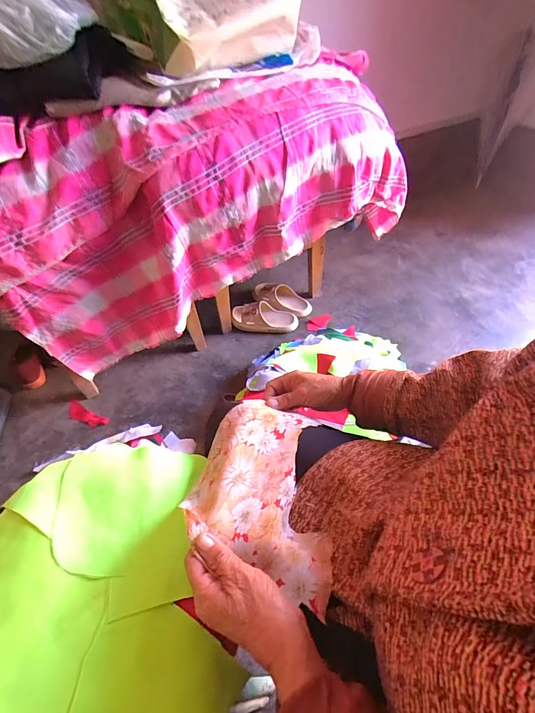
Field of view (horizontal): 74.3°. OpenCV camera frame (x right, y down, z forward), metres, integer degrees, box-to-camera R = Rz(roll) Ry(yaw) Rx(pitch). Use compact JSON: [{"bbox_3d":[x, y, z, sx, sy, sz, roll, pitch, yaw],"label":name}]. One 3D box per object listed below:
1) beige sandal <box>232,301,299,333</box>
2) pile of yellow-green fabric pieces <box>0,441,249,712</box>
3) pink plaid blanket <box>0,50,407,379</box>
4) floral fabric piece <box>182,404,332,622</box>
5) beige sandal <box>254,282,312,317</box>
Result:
[{"bbox_3d":[-0.010,-0.128,1.166,0.217,0.063,0.085,3,51,6],"label":"beige sandal"},{"bbox_3d":[-0.197,0.242,0.355,0.279,0.029,0.312,-15,52,-9],"label":"pile of yellow-green fabric pieces"},{"bbox_3d":[-0.132,-0.331,0.840,1.011,0.462,0.232,-22,52,-15],"label":"pink plaid blanket"},{"bbox_3d":[0.003,0.134,0.393,0.157,0.063,0.206,10,52,11],"label":"floral fabric piece"},{"bbox_3d":[0.047,-0.199,1.223,0.214,0.063,0.104,26,57,22],"label":"beige sandal"}]

